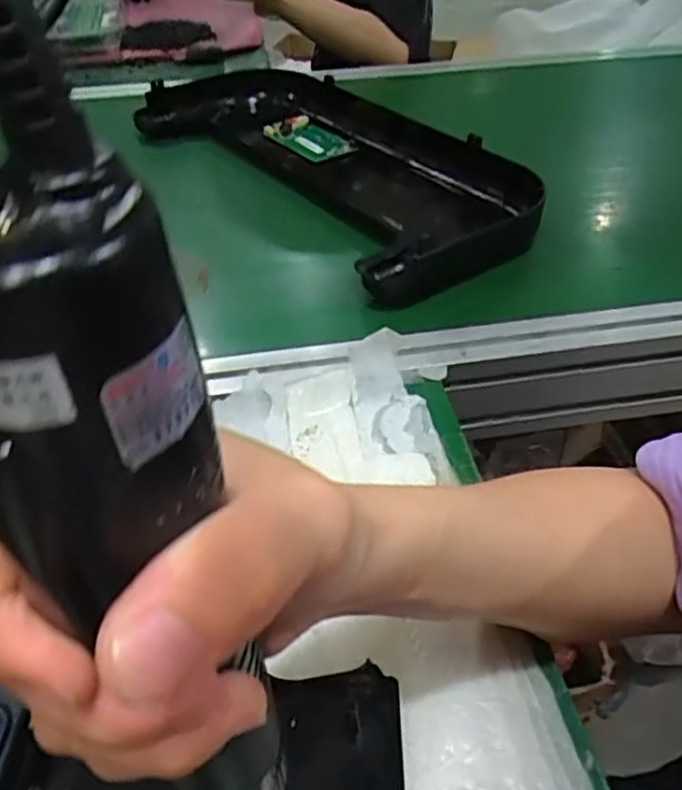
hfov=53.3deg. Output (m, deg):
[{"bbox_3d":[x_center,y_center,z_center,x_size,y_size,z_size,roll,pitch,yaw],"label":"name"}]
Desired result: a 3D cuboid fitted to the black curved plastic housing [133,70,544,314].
[{"bbox_3d":[-0.035,-0.256,0.704,0.202,0.049,0.520,-26,47,-26],"label":"black curved plastic housing"}]

